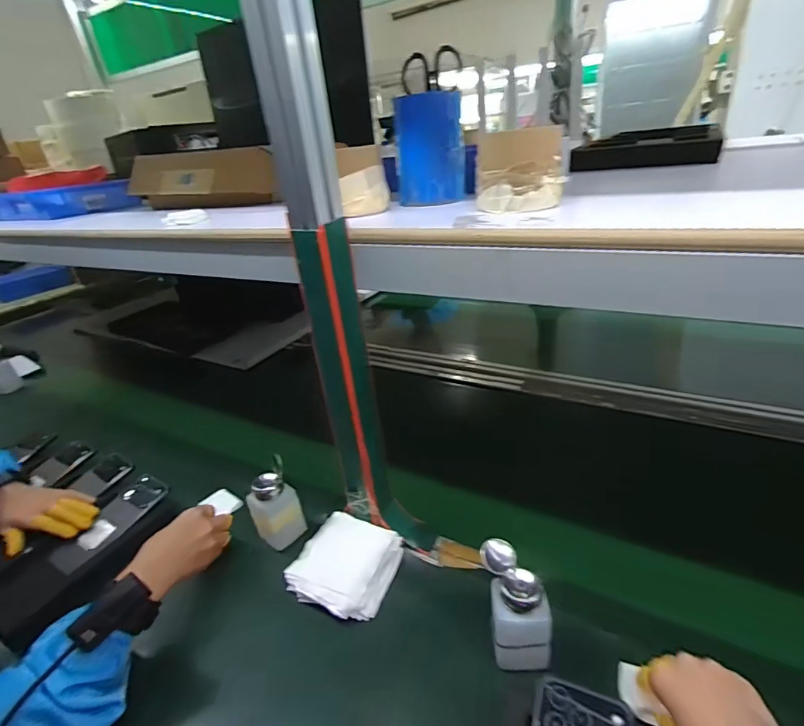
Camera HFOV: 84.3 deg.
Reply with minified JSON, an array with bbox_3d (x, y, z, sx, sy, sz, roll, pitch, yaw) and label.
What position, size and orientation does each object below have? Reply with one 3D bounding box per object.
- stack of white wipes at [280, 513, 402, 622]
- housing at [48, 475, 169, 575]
[{"bbox_3d":[-0.071,0.250,0.558,0.117,0.036,0.123,6,29,23],"label":"stack of white wipes"},{"bbox_3d":[-0.417,0.226,0.643,0.072,0.013,0.164,2,28,17],"label":"housing"}]

